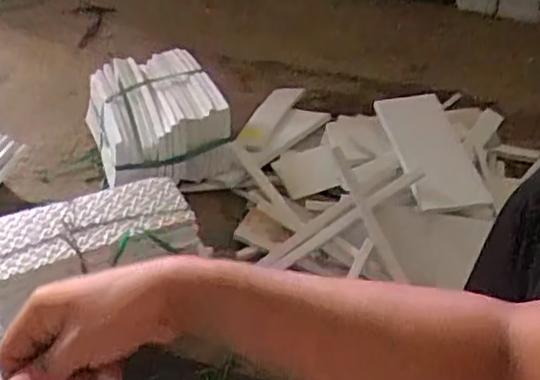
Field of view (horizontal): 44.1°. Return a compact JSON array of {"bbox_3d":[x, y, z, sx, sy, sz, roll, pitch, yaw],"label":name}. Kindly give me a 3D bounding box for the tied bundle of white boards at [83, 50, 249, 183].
[{"bbox_3d":[-0.201,-0.129,1.203,0.217,0.117,0.297,-12,41,-18],"label":"tied bundle of white boards"}]

